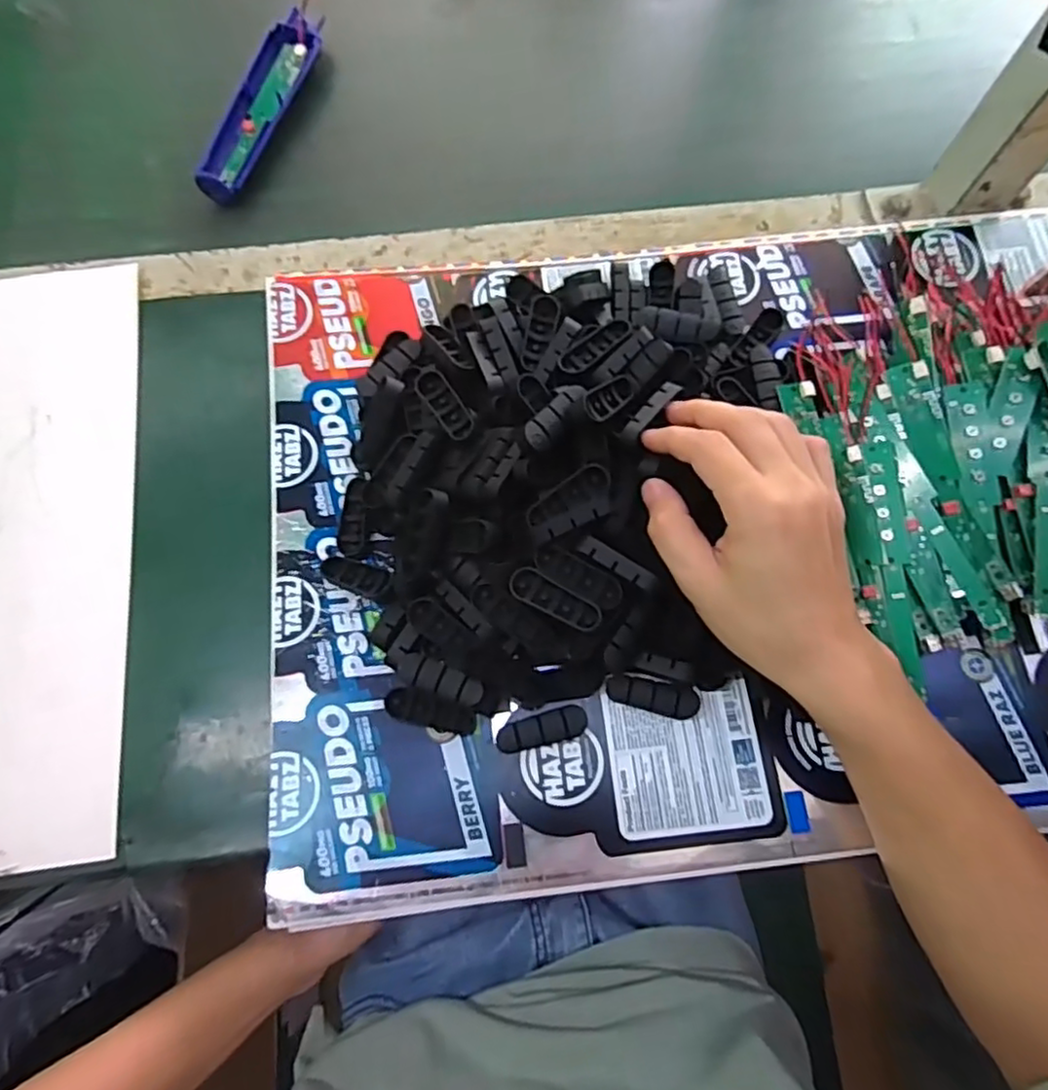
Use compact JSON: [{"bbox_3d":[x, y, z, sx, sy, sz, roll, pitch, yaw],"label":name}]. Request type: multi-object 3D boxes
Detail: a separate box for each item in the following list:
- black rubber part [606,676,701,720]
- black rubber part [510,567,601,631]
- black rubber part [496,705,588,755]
[{"bbox_3d":[0.068,0.081,0.357,0.047,0.010,0.016,9,73,2],"label":"black rubber part"},{"bbox_3d":[0.016,0.027,0.337,0.047,0.006,0.017,29,75,8],"label":"black rubber part"},{"bbox_3d":[0.010,0.096,0.352,0.047,0.006,0.016,-14,74,-5],"label":"black rubber part"}]

